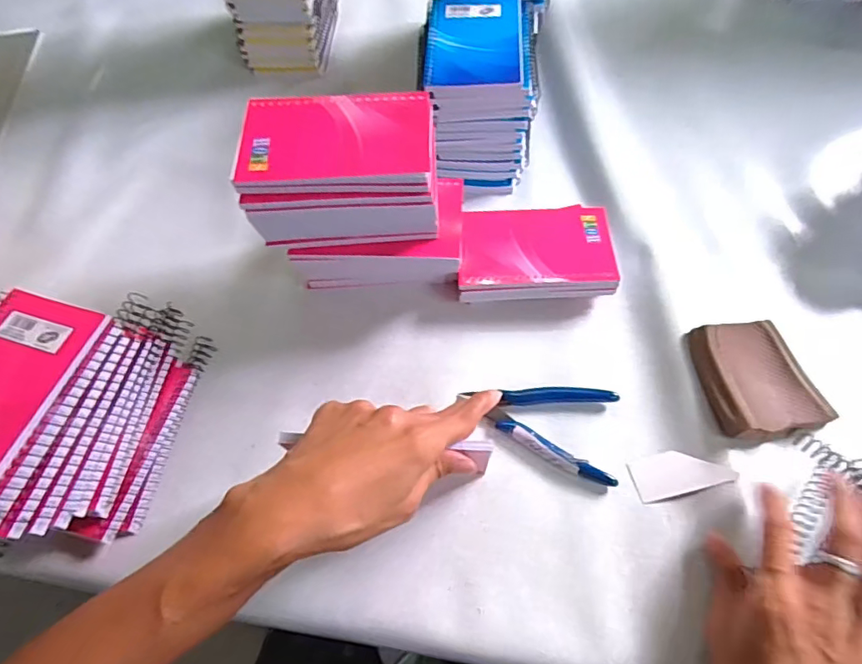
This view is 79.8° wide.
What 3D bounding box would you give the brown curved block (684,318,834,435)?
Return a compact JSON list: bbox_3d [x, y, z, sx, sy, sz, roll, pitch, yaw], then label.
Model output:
[{"bbox_3d":[0.248,0.033,0.391,0.086,0.026,0.089,-9,61,-2],"label":"brown curved block"}]

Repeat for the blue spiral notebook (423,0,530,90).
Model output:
[{"bbox_3d":[0.042,-0.264,0.463,0.090,0.009,0.131,3,61,5],"label":"blue spiral notebook"}]

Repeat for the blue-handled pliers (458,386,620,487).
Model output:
[{"bbox_3d":[0.081,0.071,0.395,0.119,0.012,0.072,7,62,7],"label":"blue-handled pliers"}]

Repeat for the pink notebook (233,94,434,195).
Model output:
[{"bbox_3d":[-0.065,-0.134,0.365,0.133,0.016,0.084,-2,61,2],"label":"pink notebook"}]

